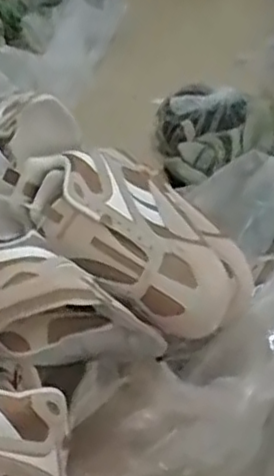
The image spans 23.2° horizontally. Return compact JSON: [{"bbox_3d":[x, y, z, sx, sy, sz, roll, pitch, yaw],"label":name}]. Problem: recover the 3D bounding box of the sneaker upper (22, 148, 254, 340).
[{"bbox_3d":[-0.003,0.004,0.770,0.296,0.100,0.145,35,65,-2],"label":"sneaker upper"}]

